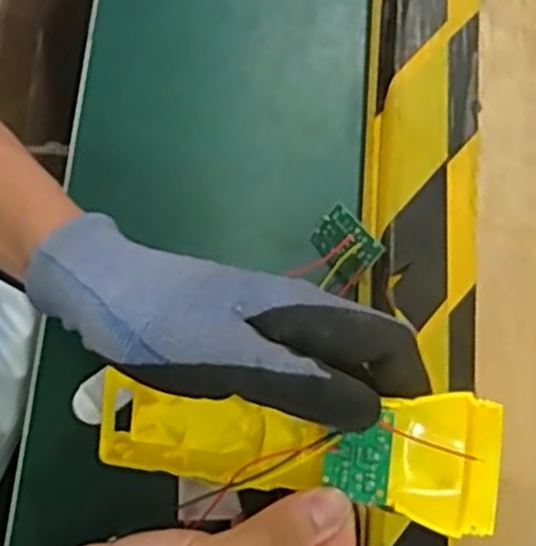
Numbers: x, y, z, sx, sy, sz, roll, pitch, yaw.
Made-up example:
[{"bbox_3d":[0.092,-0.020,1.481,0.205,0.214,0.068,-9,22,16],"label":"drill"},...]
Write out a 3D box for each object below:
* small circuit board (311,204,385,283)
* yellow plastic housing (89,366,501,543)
[{"bbox_3d":[0.039,-0.015,0.401,0.025,0.004,0.035,-49,68,18],"label":"small circuit board"},{"bbox_3d":[0.006,0.070,0.317,0.163,0.026,0.046,2,74,17],"label":"yellow plastic housing"}]

